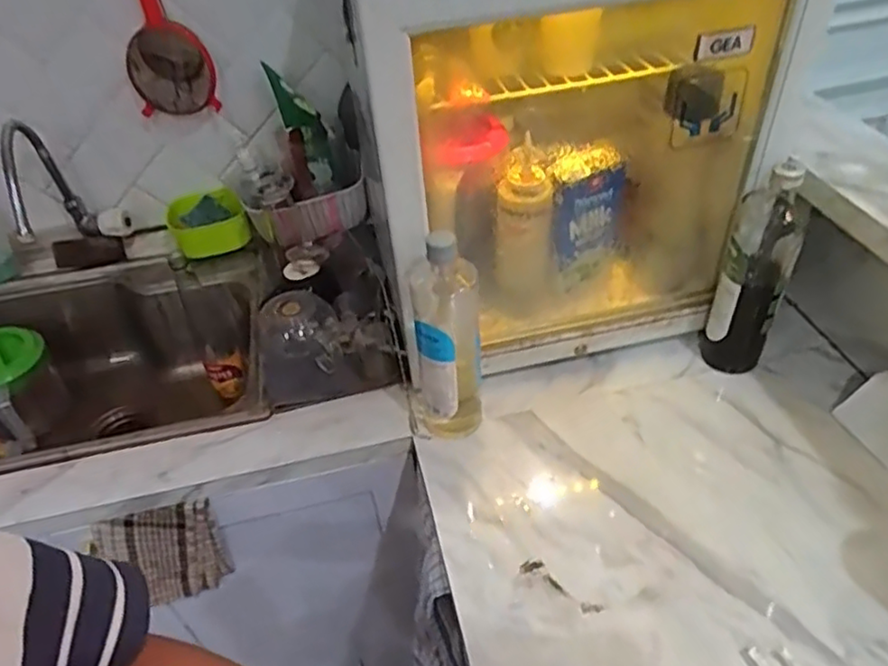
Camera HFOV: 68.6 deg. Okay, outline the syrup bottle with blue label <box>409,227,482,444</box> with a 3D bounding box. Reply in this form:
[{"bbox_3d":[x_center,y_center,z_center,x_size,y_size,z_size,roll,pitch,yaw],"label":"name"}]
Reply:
[{"bbox_3d":[-0.004,0.005,0.729,0.088,0.258,0.081,-9,42,-3],"label":"syrup bottle with blue label"}]

